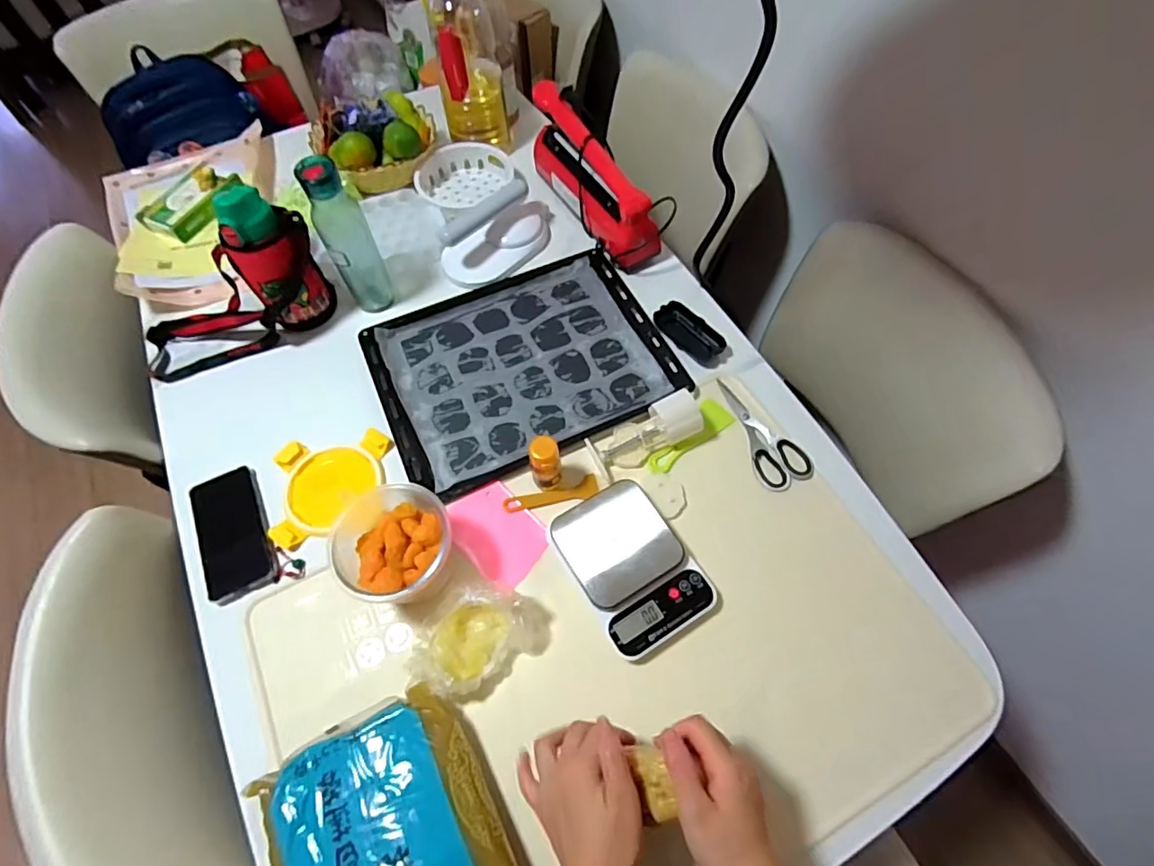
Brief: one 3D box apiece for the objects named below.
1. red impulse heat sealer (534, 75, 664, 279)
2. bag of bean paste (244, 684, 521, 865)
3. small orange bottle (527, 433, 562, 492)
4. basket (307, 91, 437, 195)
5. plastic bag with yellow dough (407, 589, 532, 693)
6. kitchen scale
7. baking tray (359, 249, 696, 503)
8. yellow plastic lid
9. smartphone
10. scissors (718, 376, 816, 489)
[{"bbox_3d":[0.025,-0.409,0.871,0.068,0.142,0.292,-29,65,-13],"label":"red impulse heat sealer"},{"bbox_3d":[-0.169,0.384,0.504,0.194,0.070,0.240,-26,64,-13],"label":"bag of bean paste"},{"bbox_3d":[-0.037,0.039,0.667,0.034,0.094,0.034,0,61,1],"label":"small orange bottle"},{"bbox_3d":[-0.341,-0.500,0.952,0.205,0.099,0.152,-26,65,-12],"label":"basket"},{"bbox_3d":[-0.109,0.223,0.590,0.104,0.063,0.110,13,63,8],"label":"plastic bag with yellow dough"},{"bbox_3d":[0.063,0.150,0.640,0.132,0.035,0.180,-30,67,-12],"label":"kitchen scale"},{"bbox_3d":[-0.077,-0.105,0.791,0.395,0.033,0.309,-24,66,-10],"label":"baking tray"},{"bbox_3d":[-0.312,0.067,0.704,0.138,0.010,0.139,-8,64,-2],"label":"yellow plastic lid"},{"bbox_3d":[-0.419,0.121,0.672,0.077,0.012,0.161,-24,66,-9],"label":"smartphone"},{"bbox_3d":[0.249,-0.006,0.735,0.071,0.006,0.170,-16,65,-6],"label":"scissors"}]

